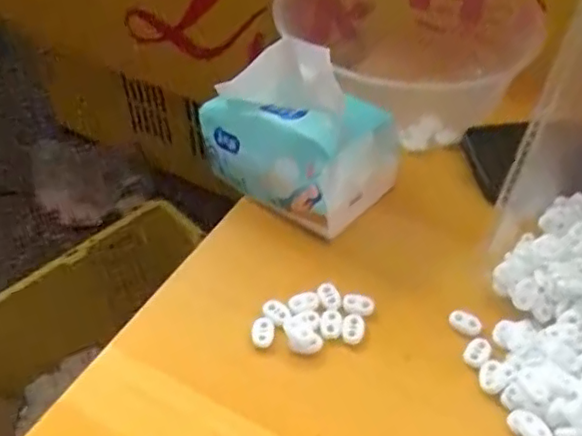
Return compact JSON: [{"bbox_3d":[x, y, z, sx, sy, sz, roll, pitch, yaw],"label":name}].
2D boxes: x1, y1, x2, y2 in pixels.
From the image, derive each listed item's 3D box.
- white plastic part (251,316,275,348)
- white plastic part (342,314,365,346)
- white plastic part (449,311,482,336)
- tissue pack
[{"bbox_3d":[-0.019,0.079,0.429,0.015,0.007,0.022,5,47,4],"label":"white plastic part"},{"bbox_3d":[0.044,0.077,0.432,0.015,0.004,0.022,7,48,7],"label":"white plastic part"},{"bbox_3d":[0.122,0.074,0.437,0.022,0.011,0.013,26,52,22],"label":"white plastic part"},{"bbox_3d":[0.004,-0.075,0.498,0.146,0.105,0.102,33,55,26],"label":"tissue pack"}]

